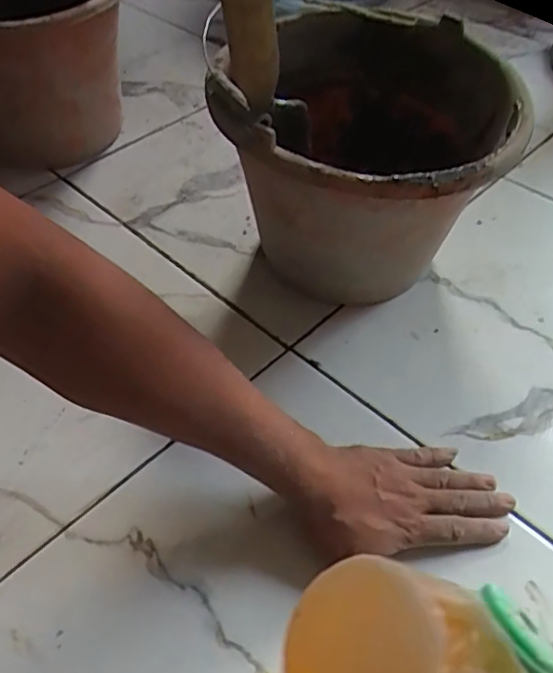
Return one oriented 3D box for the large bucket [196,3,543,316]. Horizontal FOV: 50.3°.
[{"bbox_3d":[0.093,-0.174,0.577,0.260,0.224,0.287,21,53,18],"label":"large bucket"}]

